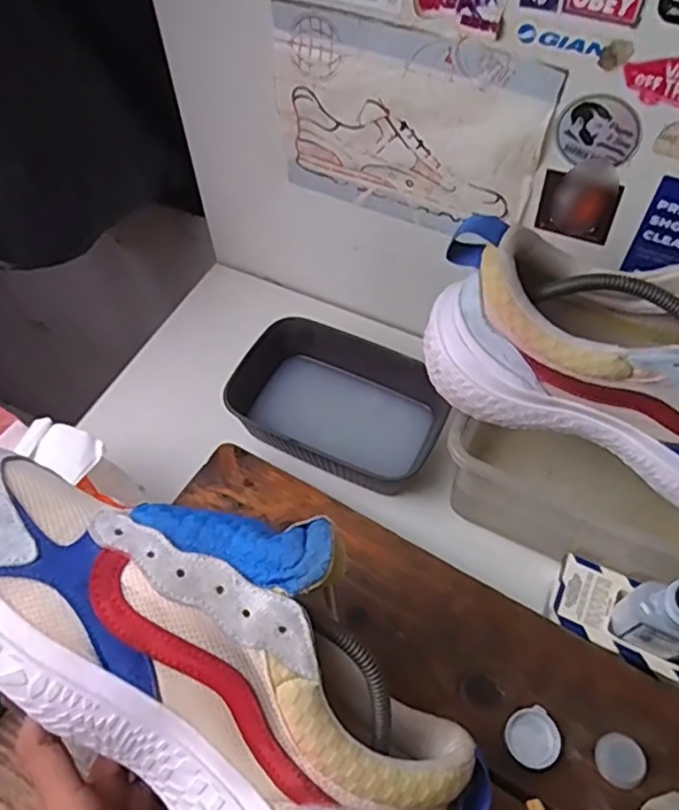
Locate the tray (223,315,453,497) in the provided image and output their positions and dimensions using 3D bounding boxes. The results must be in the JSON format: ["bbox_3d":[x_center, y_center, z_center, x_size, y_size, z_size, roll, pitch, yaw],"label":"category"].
[{"bbox_3d":[0.001,0.001,0.527,0.162,0.049,0.114,22,60,14],"label":"tray"}]

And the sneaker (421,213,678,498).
[{"bbox_3d":[0.193,-0.020,0.357,0.293,0.117,0.091,25,61,15],"label":"sneaker"}]

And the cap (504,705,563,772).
[{"bbox_3d":[0.111,0.193,0.373,0.030,0.010,0.030,0,57,0],"label":"cap"}]

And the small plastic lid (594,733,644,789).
[{"bbox_3d":[0.160,0.202,0.367,0.025,0.007,0.026,0,57,0],"label":"small plastic lid"}]

